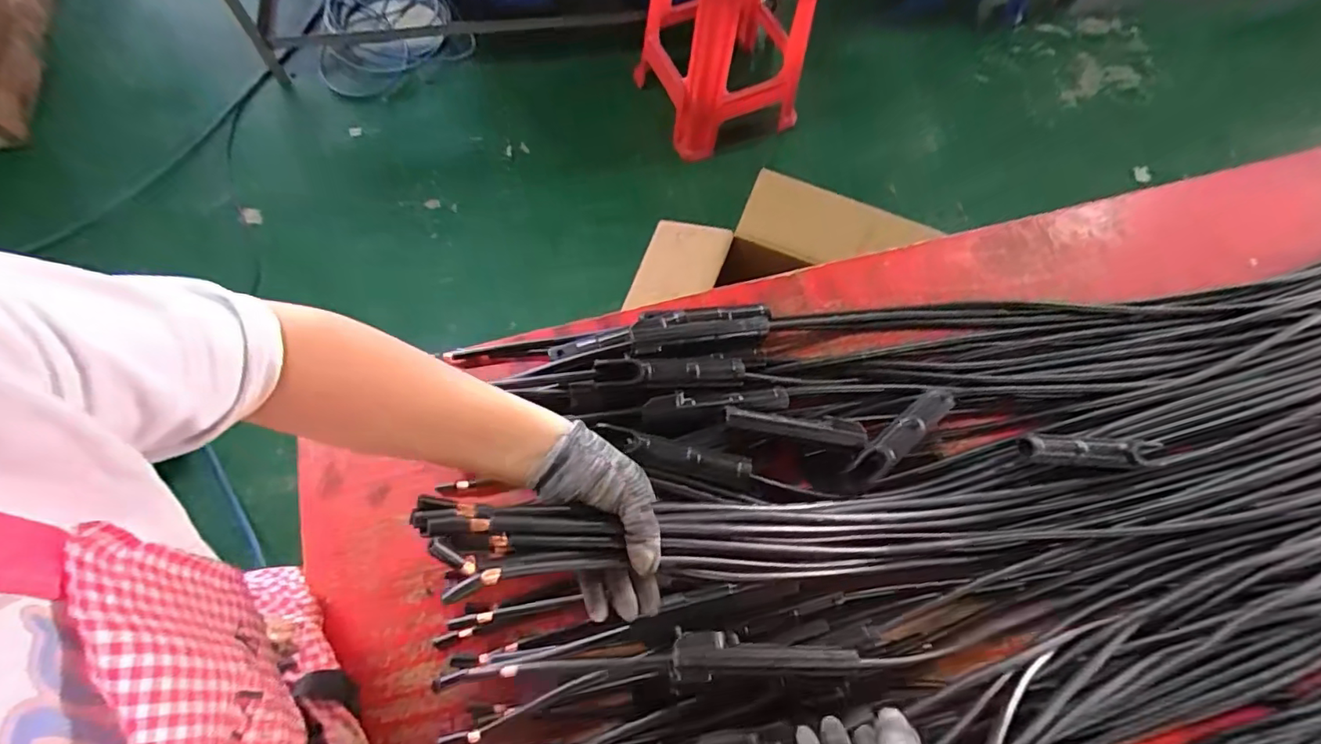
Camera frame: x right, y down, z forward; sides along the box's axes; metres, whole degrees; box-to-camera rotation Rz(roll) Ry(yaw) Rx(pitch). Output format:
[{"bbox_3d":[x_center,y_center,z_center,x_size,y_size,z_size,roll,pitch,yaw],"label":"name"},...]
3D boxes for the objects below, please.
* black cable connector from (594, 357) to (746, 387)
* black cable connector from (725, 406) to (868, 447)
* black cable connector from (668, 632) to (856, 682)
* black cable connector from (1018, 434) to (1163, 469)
[{"bbox_3d":[0.014,-0.001,0.573,0.156,0.019,0.031,0,69,-14],"label":"black cable connector"},{"bbox_3d":[0.139,0.052,0.561,0.151,0.017,0.027,9,69,-12],"label":"black cable connector"},{"bbox_3d":[0.088,0.232,0.460,0.152,0.020,0.034,0,69,-3],"label":"black cable connector"},{"bbox_3d":[0.467,0.086,0.606,0.173,0.034,0.032,1,69,-3],"label":"black cable connector"}]

